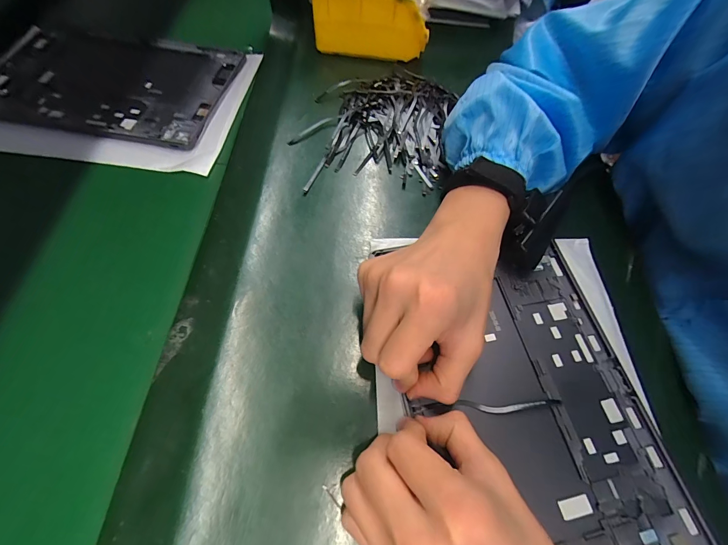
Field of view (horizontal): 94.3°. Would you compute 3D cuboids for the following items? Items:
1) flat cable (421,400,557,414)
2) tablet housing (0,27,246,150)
[{"bbox_3d":[0.092,0.096,0.240,0.097,0.006,0.009,-1,63,0],"label":"flat cable"},{"bbox_3d":[-0.286,-0.216,0.378,0.261,0.004,0.162,10,63,2],"label":"tablet housing"}]

